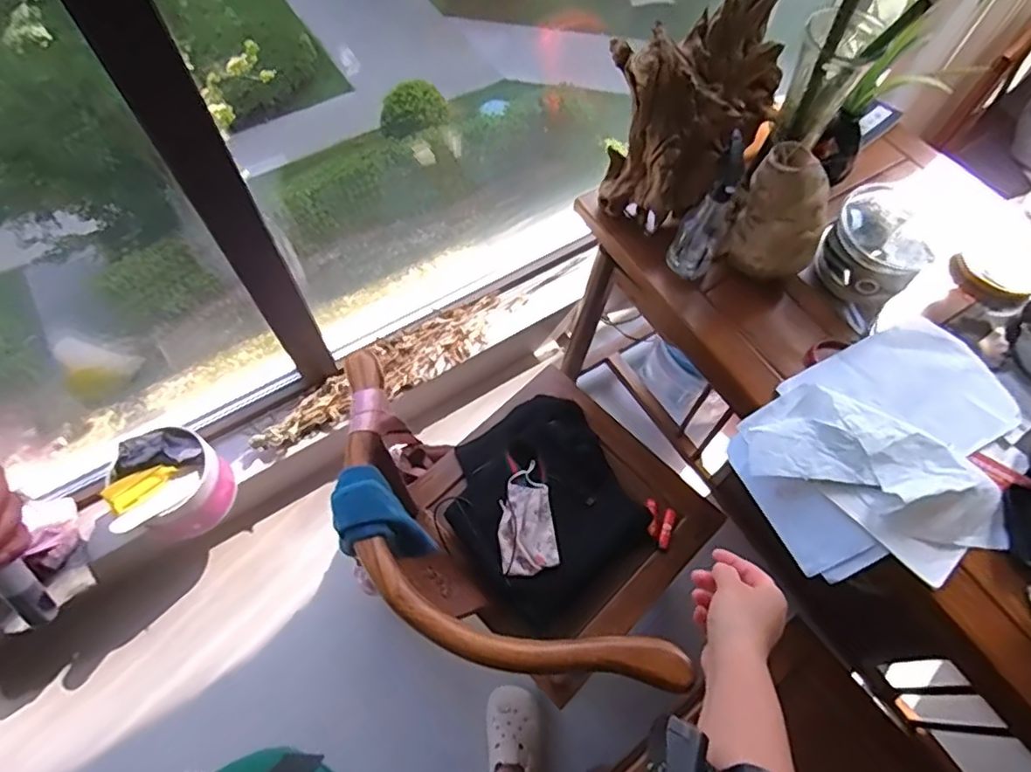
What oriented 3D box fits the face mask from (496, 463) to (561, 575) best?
[{"bbox_3d":[0.015,0.219,0.984,0.092,0.020,0.169,-9,70,-1],"label":"face mask"}]

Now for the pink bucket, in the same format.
[{"bbox_3d":[-0.714,0.200,1.249,0.196,0.169,0.195,0,63,0],"label":"pink bucket"}]

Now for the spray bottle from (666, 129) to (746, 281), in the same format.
[{"bbox_3d":[0.288,-0.258,0.900,0.062,0.212,0.081,27,66,13],"label":"spray bottle"}]

